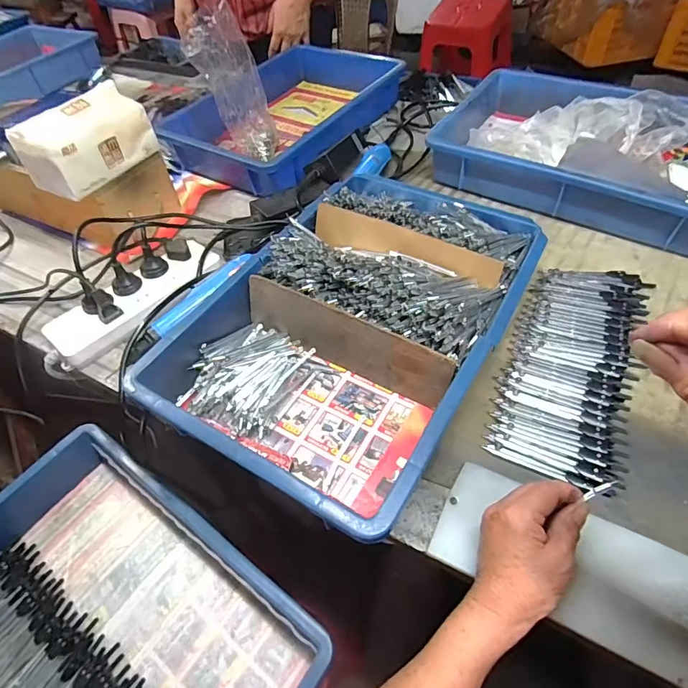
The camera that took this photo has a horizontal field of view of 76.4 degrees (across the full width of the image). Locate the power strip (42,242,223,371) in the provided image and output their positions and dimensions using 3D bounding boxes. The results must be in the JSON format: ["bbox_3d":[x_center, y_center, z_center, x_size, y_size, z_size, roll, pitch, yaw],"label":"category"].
[{"bbox_3d":[-0.269,-0.059,0.580,0.231,0.032,0.078,-39,58,-24],"label":"power strip"}]

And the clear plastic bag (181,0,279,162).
[{"bbox_3d":[-0.189,-0.442,0.753,0.108,0.223,0.067,-4,51,2],"label":"clear plastic bag"}]

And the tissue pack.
[{"bbox_3d":[-0.352,-0.281,0.602,0.075,0.090,0.156,24,57,22],"label":"tissue pack"}]

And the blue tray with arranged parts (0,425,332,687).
[{"bbox_3d":[-0.264,0.313,0.472,0.436,0.080,0.288,28,58,24],"label":"blue tray with arranged parts"}]

